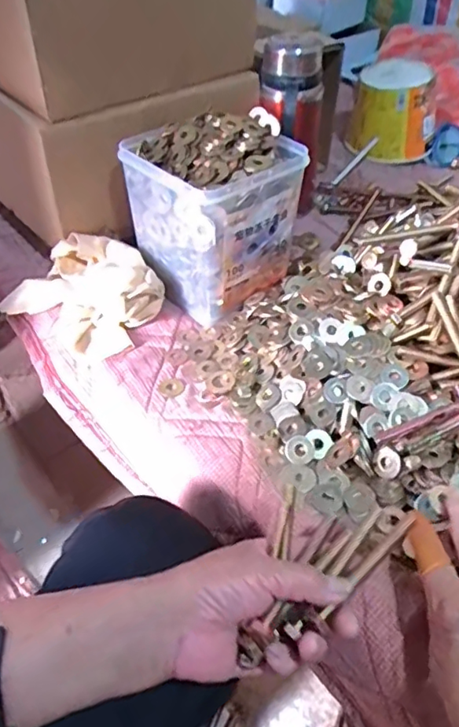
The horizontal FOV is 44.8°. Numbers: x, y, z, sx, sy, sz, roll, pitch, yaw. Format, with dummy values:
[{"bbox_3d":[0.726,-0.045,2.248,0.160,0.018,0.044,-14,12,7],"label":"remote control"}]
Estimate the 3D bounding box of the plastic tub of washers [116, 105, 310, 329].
[{"bbox_3d":[-0.016,-0.168,0.620,0.151,0.162,0.143,-33,54,-27],"label":"plastic tub of washers"}]

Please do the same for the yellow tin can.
[{"bbox_3d":[0.252,-0.384,0.859,0.126,0.109,0.105,13,48,13],"label":"yellow tin can"}]

